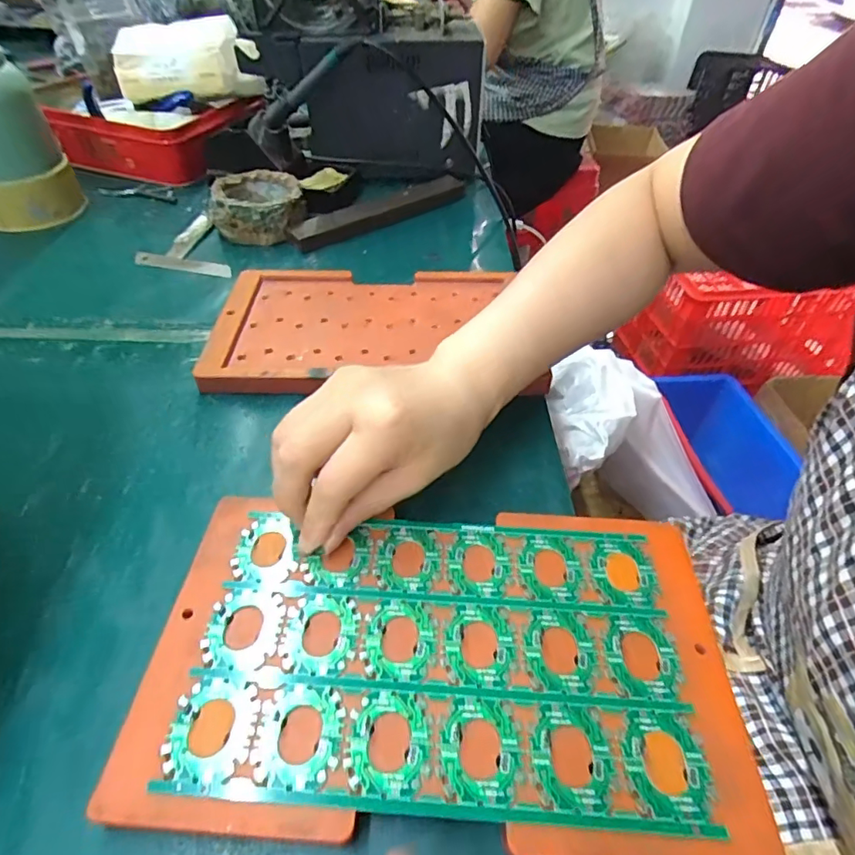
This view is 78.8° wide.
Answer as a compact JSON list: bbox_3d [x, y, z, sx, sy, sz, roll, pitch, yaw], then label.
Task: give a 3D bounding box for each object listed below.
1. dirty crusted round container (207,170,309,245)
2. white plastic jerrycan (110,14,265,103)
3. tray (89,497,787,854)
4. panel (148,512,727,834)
[{"bbox_3d":[-0.165,-0.215,0.503,0.085,0.039,0.078,1,45,-1],"label":"dirty crusted round container"},{"bbox_3d":[-0.269,-0.398,0.567,0.156,0.064,0.052,-2,46,-2],"label":"white plastic jerrycan"},{"bbox_3d":[0.005,0.096,0.227,0.238,0.014,0.135,2,46,2],"label":"tray"},{"bbox_3d":[0.005,0.093,0.225,0.199,0.004,0.118,3,45,2],"label":"panel"}]

